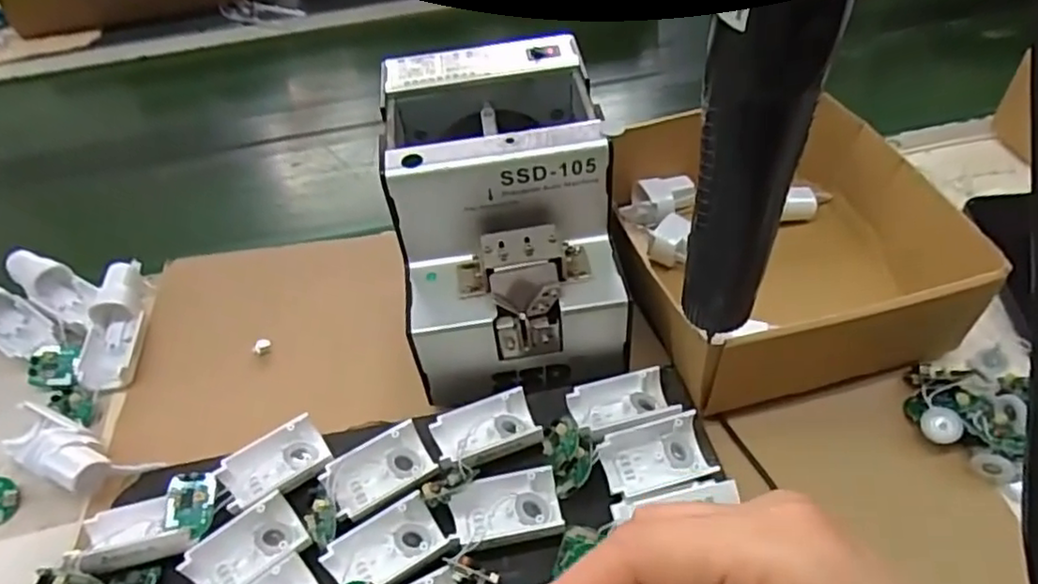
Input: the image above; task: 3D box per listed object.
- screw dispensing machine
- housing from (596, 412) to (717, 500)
[{"bbox_3d":[-0.009,-0.050,0.417,0.123,0.134,0.168,-9,46,-2],"label":"screw dispensing machine"},{"bbox_3d":[0.076,0.089,0.363,0.057,0.019,0.033,-15,47,-8],"label":"housing"}]

